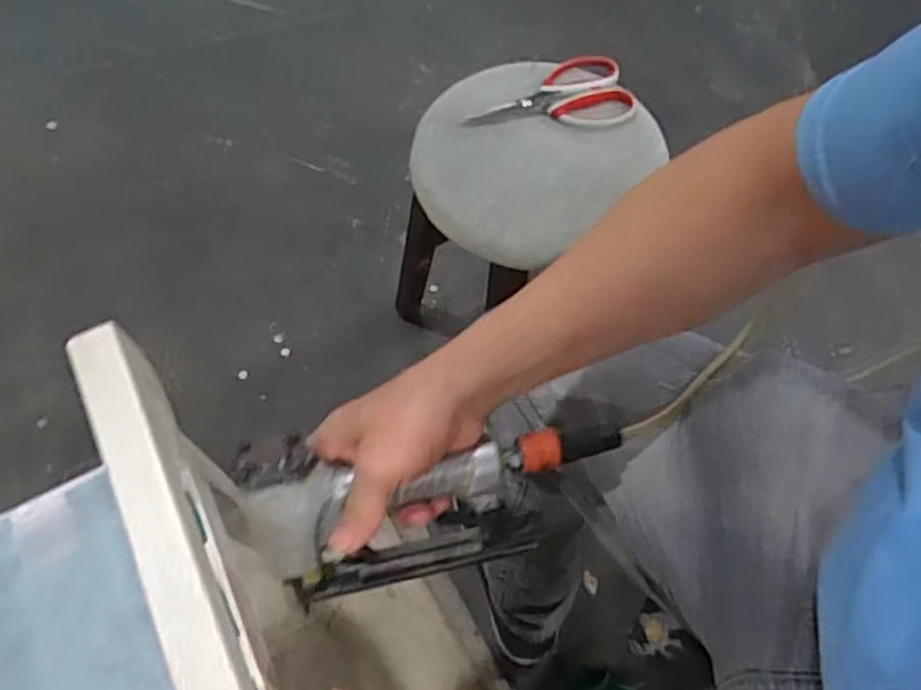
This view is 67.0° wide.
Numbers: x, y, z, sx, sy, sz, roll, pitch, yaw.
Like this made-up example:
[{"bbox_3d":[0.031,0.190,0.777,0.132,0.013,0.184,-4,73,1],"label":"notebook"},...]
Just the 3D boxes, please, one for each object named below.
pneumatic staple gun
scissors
[{"bbox_3d":[-0.041,0.107,0.480,0.192,0.129,0.049,-12,34,-11],"label":"pneumatic staple gun"},{"bbox_3d":[0.099,-0.280,0.781,0.187,0.021,0.093,-7,63,-3],"label":"scissors"}]

